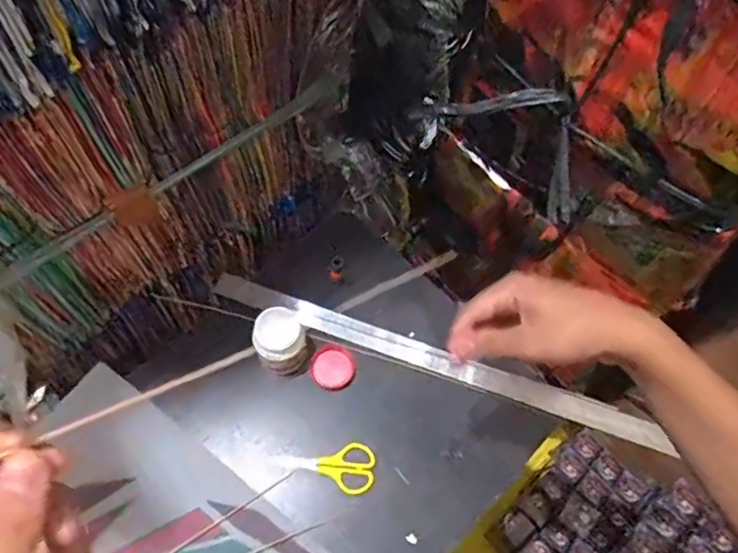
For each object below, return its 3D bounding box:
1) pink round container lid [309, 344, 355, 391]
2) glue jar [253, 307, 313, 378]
[{"bbox_3d":[-0.043,0.110,0.678,0.050,0.011,0.052,2,62,-3],"label":"pink round container lid"},{"bbox_3d":[-0.099,0.075,0.655,0.064,0.076,0.060,2,62,-3],"label":"glue jar"}]

